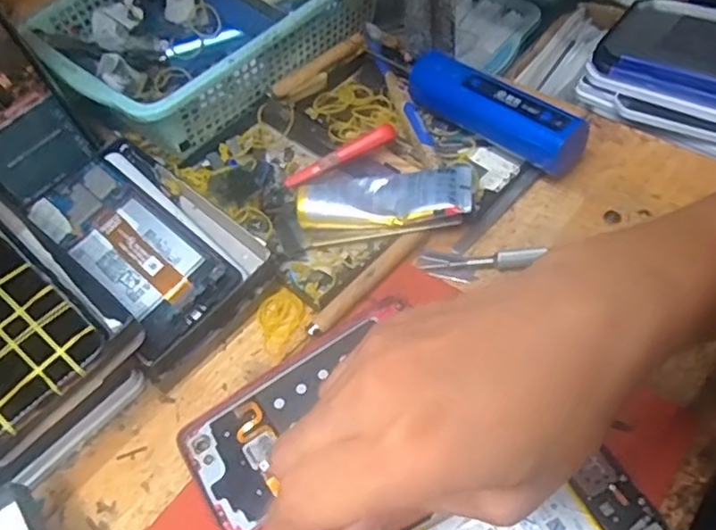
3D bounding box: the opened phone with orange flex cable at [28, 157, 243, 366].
[{"bbox_3d":[-0.150,-0.014,0.412,0.070,0.015,0.156,-41,60,-20],"label":"opened phone with orange flex cable"}]

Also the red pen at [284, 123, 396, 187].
[{"bbox_3d":[-0.012,-0.075,0.439,0.083,0.012,0.010,-27,59,0],"label":"red pen"}]

